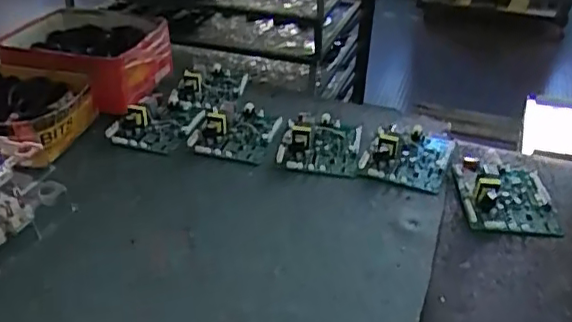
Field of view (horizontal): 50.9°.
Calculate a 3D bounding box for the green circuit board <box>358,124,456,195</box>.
[{"bbox_3d":[0.189,-0.013,0.931,0.123,0.023,0.148,14,35,18],"label":"green circuit board"}]

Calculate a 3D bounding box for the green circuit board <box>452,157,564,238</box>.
[{"bbox_3d":[0.319,0.039,0.868,0.132,0.025,0.161,4,33,4],"label":"green circuit board"}]

